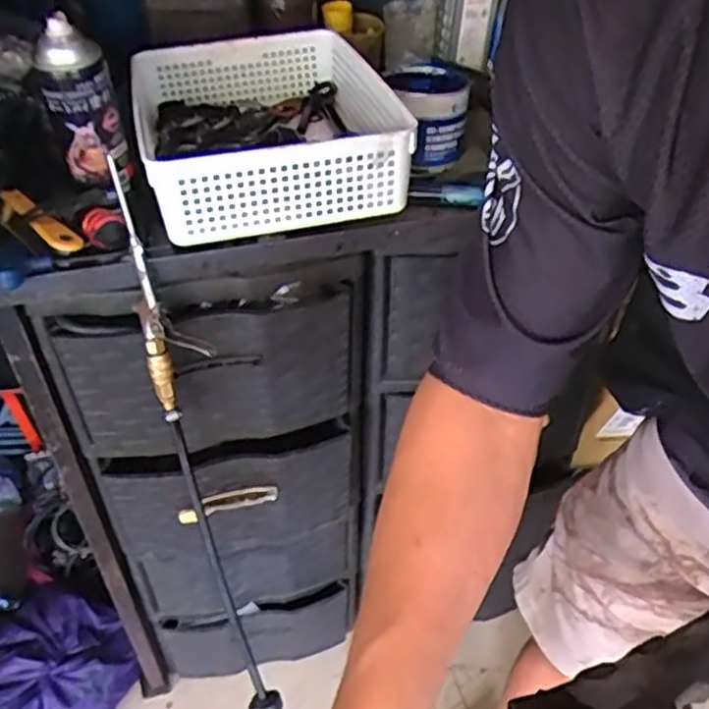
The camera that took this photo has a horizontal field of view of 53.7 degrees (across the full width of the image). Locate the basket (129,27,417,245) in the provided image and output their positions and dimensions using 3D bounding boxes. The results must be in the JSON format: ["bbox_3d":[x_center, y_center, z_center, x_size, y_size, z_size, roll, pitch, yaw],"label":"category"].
[{"bbox_3d":[-0.097,-0.253,0.747,0.244,0.087,0.343,-10,43,-13],"label":"basket"}]

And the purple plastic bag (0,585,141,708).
[{"bbox_3d":[-0.511,0.527,1.158,0.242,0.142,0.222,-28,49,-29],"label":"purple plastic bag"}]

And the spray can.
[{"bbox_3d":[-0.259,-0.239,0.673,0.064,0.152,0.054,-13,43,-16],"label":"spray can"}]

